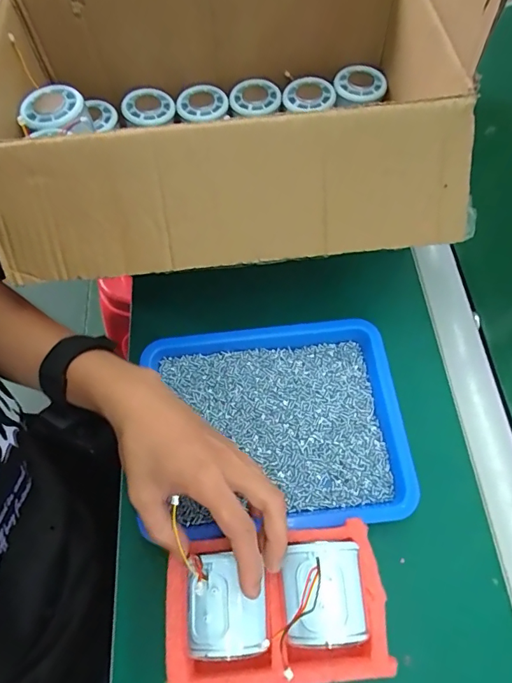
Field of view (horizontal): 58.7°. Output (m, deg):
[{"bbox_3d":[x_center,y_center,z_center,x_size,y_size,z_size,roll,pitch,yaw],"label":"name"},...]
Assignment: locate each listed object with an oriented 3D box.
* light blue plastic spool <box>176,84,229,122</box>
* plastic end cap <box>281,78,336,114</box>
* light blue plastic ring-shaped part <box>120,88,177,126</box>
[{"bbox_3d":[-0.061,-0.262,0.501,0.054,0.016,0.053,-1,63,1],"label":"light blue plastic spool"},{"bbox_3d":[0.056,-0.266,0.489,0.052,0.017,0.050,-1,63,1],"label":"plastic end cap"},{"bbox_3d":[-0.117,-0.253,0.492,0.055,0.010,0.048,21,65,12],"label":"light blue plastic ring-shaped part"}]

